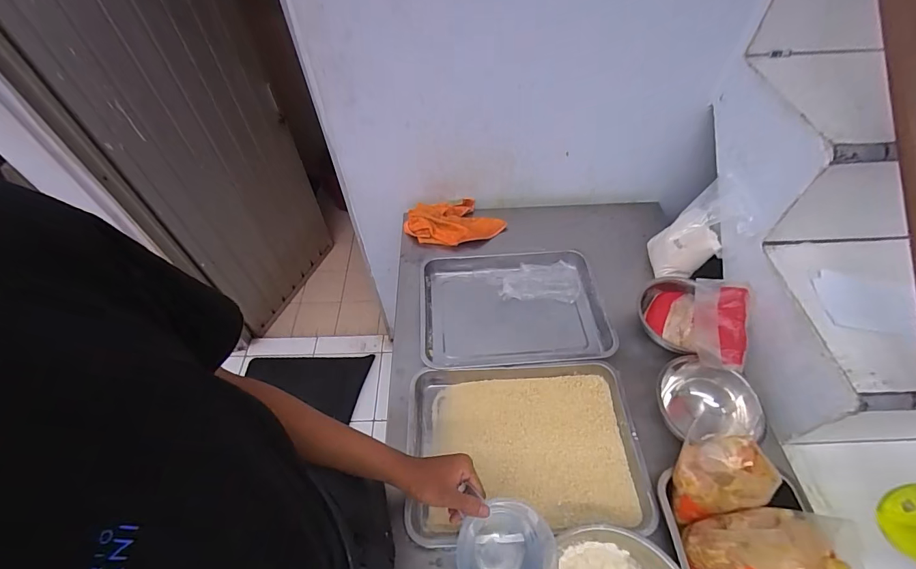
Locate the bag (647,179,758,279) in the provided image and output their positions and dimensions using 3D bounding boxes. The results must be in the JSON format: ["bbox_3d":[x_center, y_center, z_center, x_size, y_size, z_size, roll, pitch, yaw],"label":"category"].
[{"bbox_3d":[0.502,-0.113,0.849,0.047,0.209,0.140,14,51,-27],"label":"bag"}]

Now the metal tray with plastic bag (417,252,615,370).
[{"bbox_3d":[0.114,0.060,0.881,0.386,0.073,0.286,-4,52,2],"label":"metal tray with plastic bag"}]

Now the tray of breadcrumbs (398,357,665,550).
[{"bbox_3d":[0.110,0.278,0.699,0.391,0.045,0.276,-5,52,2],"label":"tray of breadcrumbs"}]

